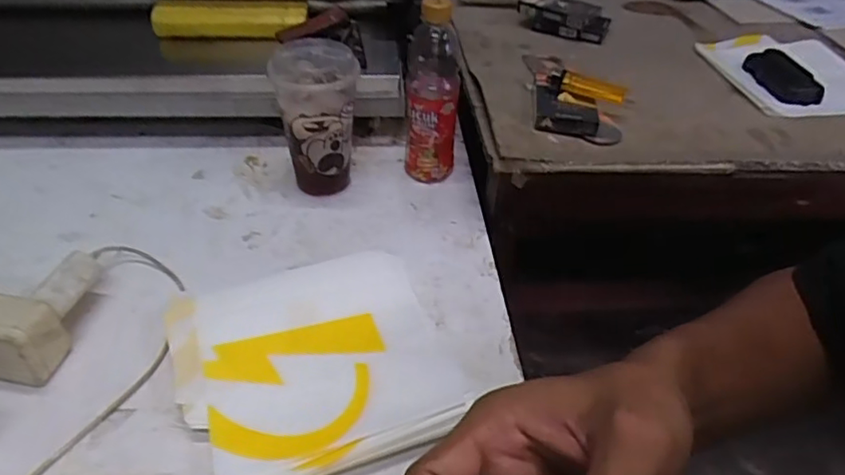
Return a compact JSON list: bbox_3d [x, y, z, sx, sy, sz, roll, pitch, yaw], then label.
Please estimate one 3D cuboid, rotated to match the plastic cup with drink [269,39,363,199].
[{"bbox_3d":[-0.109,-0.122,0.618,0.083,0.154,0.091,-3,40,-7],"label":"plastic cup with drink"}]

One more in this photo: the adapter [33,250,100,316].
[{"bbox_3d":[-0.282,0.034,0.474,0.023,0.018,0.055,9,41,7],"label":"adapter"}]

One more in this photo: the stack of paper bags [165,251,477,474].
[{"bbox_3d":[-0.085,0.094,0.464,0.200,0.027,0.198,-12,42,-16],"label":"stack of paper bags"}]

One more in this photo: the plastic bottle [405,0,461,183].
[{"bbox_3d":[0.011,-0.157,0.633,0.056,0.196,0.066,5,40,2],"label":"plastic bottle"}]

